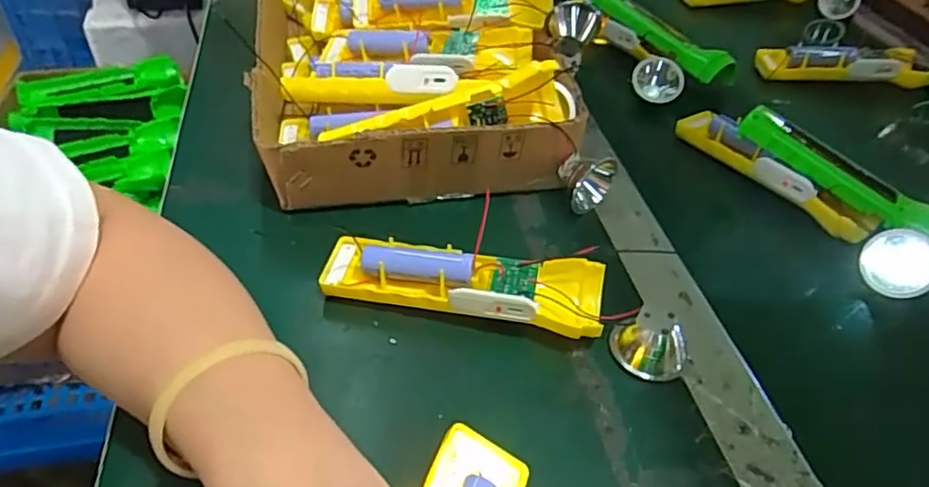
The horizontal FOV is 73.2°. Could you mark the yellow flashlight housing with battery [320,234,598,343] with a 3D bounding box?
[{"bbox_3d":[-0.002,0.023,0.370,0.162,0.034,0.045,11,44,5],"label":"yellow flashlight housing with battery"}]

